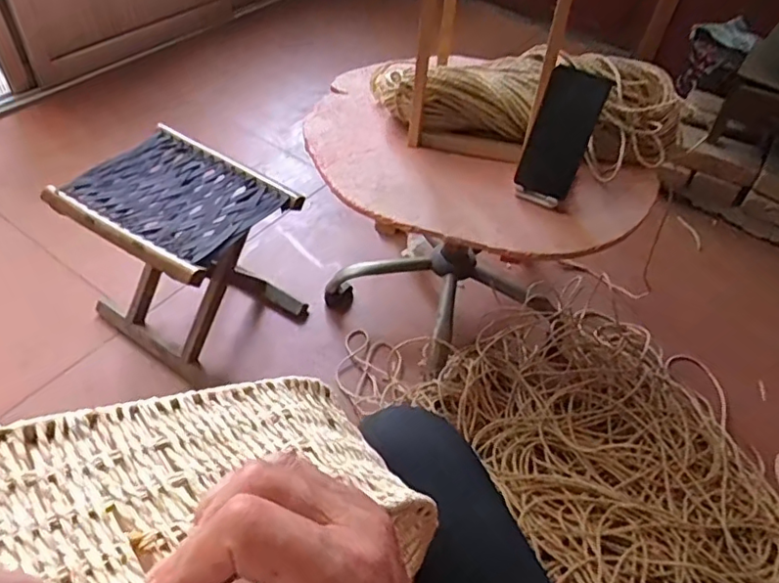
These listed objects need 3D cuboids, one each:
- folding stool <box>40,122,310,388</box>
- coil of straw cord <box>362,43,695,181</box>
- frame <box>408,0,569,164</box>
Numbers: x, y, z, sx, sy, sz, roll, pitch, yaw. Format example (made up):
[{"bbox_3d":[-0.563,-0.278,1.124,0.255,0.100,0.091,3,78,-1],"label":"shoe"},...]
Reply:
[{"bbox_3d":[-0.353,-0.054,1.022,0.304,0.306,0.256,29,52,18],"label":"folding stool"},{"bbox_3d":[0.201,-0.289,0.872,0.474,0.121,0.154,17,49,9],"label":"coil of straw cord"},{"bbox_3d":[0.141,-0.377,0.801,0.183,0.331,0.198,14,49,6],"label":"frame"}]

